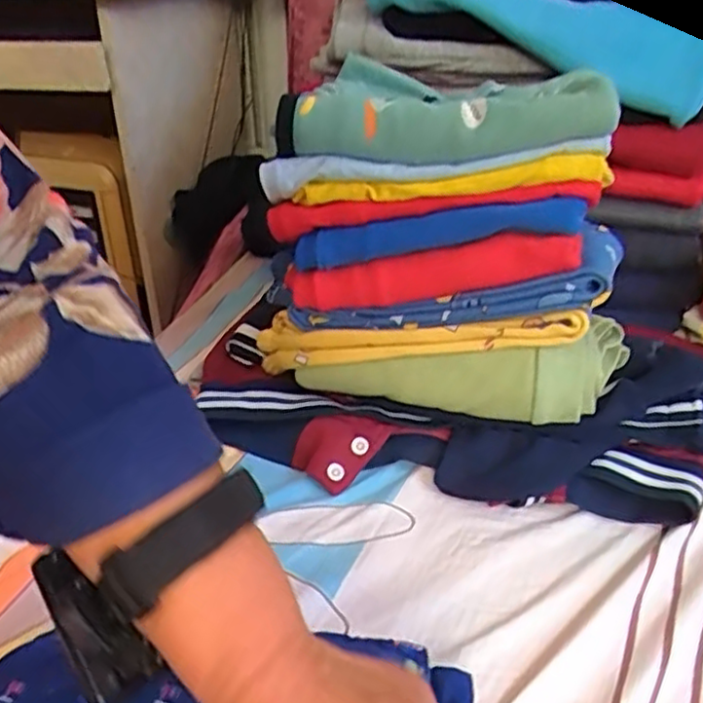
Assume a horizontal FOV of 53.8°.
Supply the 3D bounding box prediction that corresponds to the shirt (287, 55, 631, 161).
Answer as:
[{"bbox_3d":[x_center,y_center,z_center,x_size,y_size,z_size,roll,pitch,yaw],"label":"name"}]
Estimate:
[{"bbox_3d":[0.083,-0.215,0.614,0.252,0.043,0.197,4,31,8],"label":"shirt"}]

